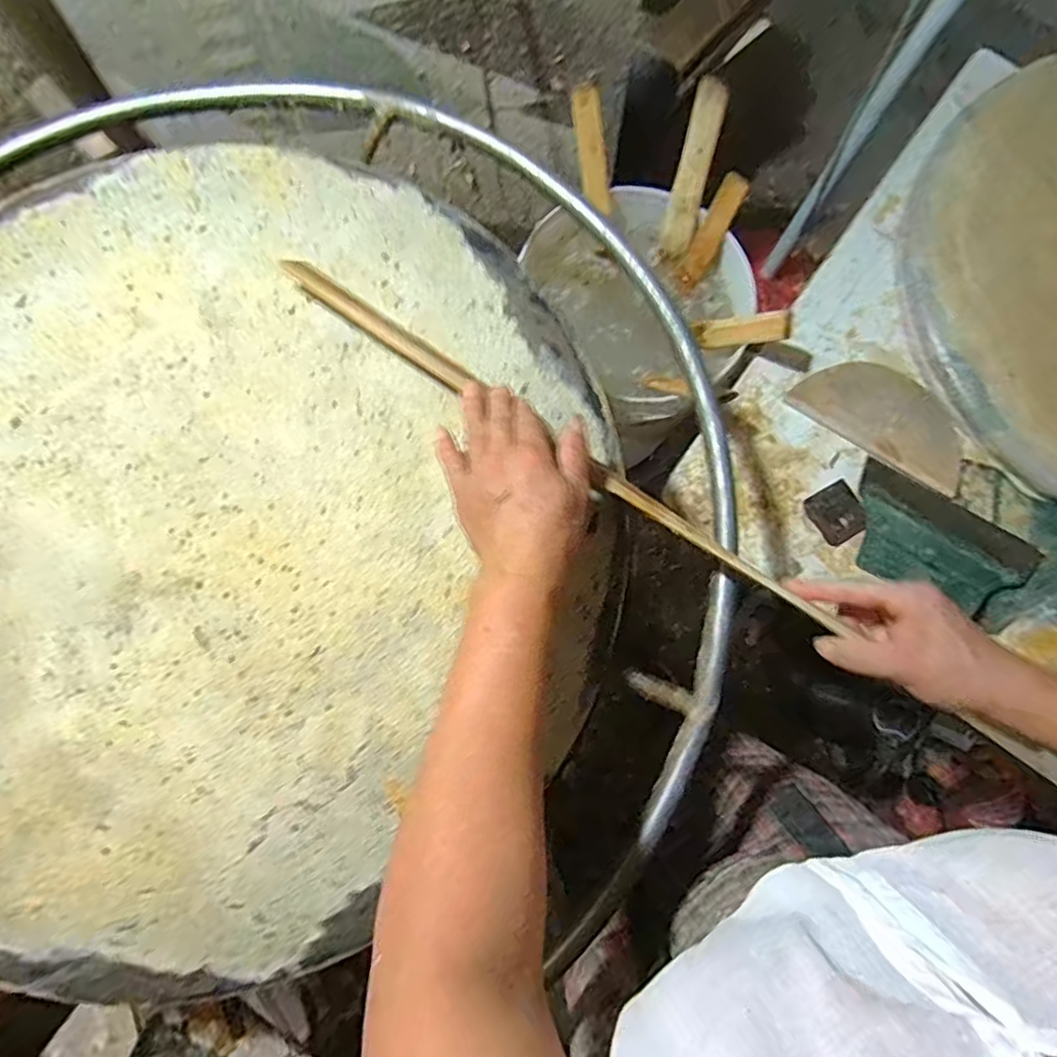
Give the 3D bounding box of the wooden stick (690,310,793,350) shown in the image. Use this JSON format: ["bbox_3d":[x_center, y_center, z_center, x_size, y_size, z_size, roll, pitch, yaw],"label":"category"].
[{"bbox_3d":[0.244,-0.227,0.711,0.013,0.128,0.032,-37,117,-24],"label":"wooden stick"}]

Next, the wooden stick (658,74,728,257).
[{"bbox_3d":[0.193,-0.420,0.728,0.041,0.183,0.011,21,48,15],"label":"wooden stick"}]

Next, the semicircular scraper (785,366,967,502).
[{"bbox_3d":[0.413,-0.134,0.709,0.206,0.009,0.106,33,75,2],"label":"semicircular scraper"}]

